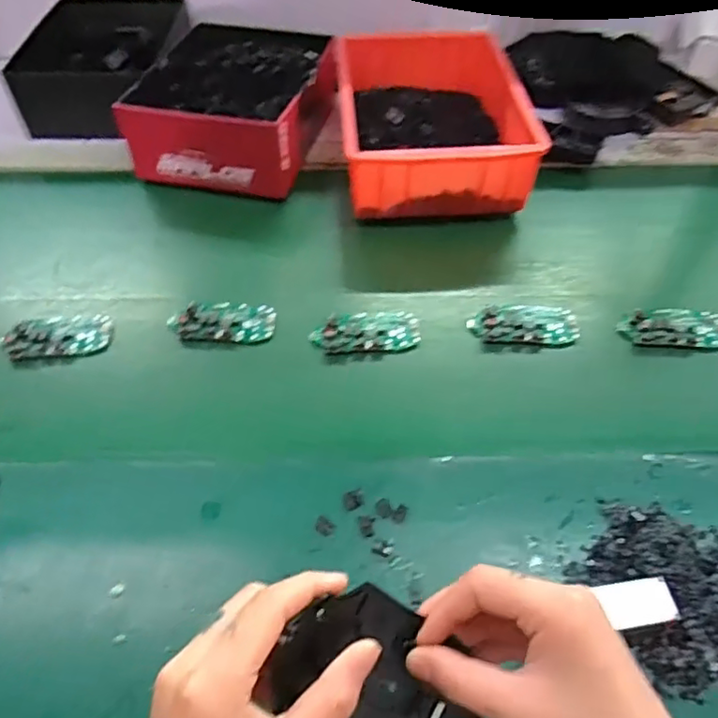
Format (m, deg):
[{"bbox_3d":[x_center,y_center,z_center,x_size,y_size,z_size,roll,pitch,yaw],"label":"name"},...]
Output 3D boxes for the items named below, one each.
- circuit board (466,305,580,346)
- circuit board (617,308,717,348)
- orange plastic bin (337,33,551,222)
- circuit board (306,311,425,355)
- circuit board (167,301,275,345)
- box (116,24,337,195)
[{"bbox_3d":[0.157,-0.035,0.571,0.099,0.009,0.046,4,53,2],"label":"circuit board"},{"bbox_3d":[0.299,-0.033,0.568,0.106,0.014,0.050,-1,53,-2],"label":"circuit board"},{"bbox_3d":[0.081,-0.294,0.709,0.204,0.084,0.281,-2,53,-3],"label":"orange plastic bin"},{"bbox_3d":[0.007,-0.026,0.564,0.099,0.017,0.044,-4,54,-4],"label":"circuit board"},{"bbox_3d":[-0.130,-0.037,0.570,0.098,0.015,0.045,1,53,-1],"label":"circuit board"},{"bbox_3d":[-0.147,-0.311,0.741,0.204,0.105,0.252,13,54,8],"label":"box"}]

